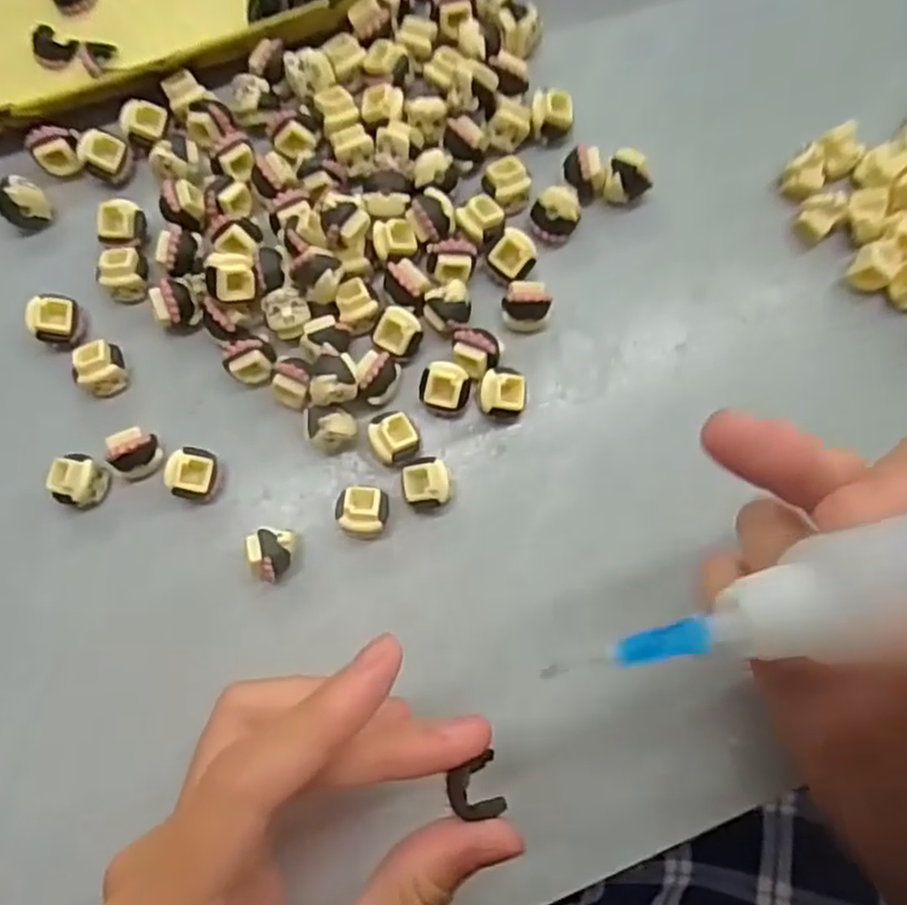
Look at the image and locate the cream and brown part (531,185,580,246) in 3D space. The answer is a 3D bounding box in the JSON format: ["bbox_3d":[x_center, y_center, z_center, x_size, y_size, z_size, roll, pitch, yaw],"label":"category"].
[{"bbox_3d":[0.034,-0.079,0.242,0.015,0.016,0.014,0,81,1],"label":"cream and brown part"}]

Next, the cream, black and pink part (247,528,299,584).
[{"bbox_3d":[-0.055,0.032,0.222,0.014,0.013,0.016,-1,81,1],"label":"cream, black and pink part"}]

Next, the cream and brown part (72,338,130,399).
[{"bbox_3d":[-0.116,-0.028,0.235,0.016,0.013,0.016,0,81,1],"label":"cream and brown part"}]

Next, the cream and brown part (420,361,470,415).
[{"bbox_3d":[-0.003,-0.020,0.232,0.016,0.012,0.016,1,81,1],"label":"cream and brown part"}]

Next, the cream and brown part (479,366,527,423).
[{"bbox_3d":[0.016,-0.018,0.232,0.015,0.015,0.016,5,81,2],"label":"cream and brown part"}]

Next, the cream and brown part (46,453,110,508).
[{"bbox_3d":[-0.120,0.009,0.228,0.013,0.013,0.016,18,81,4],"label":"cream and brown part"}]

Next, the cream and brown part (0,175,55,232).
[{"bbox_3d":[-0.146,-0.084,0.243,0.010,0.014,0.015,39,83,7],"label":"cream and brown part"}]

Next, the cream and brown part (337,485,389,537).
[{"bbox_3d":[-0.029,0.019,0.226,0.016,0.013,0.016,7,81,2],"label":"cream and brown part"}]

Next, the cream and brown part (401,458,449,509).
[{"bbox_3d":[-0.009,0.010,0.228,0.014,0.015,0.015,-6,80,0],"label":"cream and brown part"}]

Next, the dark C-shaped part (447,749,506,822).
[{"bbox_3d":[0.005,0.080,0.169,0.013,0.006,0.013,-12,81,-1],"label":"dark C-shaped part"}]

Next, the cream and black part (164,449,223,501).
[{"bbox_3d":[-0.082,0.007,0.228,0.014,0.012,0.016,20,82,4],"label":"cream and black part"}]

